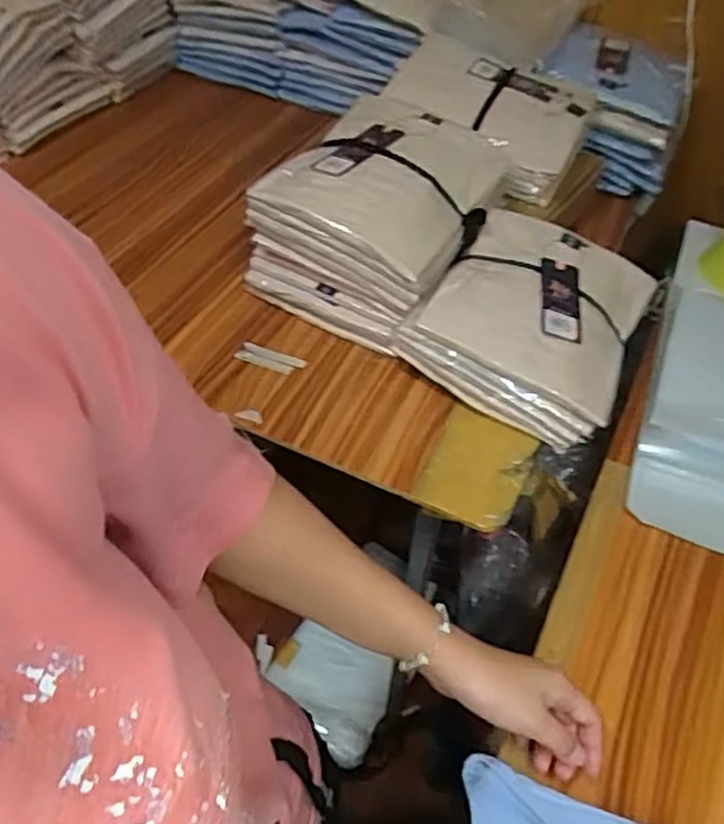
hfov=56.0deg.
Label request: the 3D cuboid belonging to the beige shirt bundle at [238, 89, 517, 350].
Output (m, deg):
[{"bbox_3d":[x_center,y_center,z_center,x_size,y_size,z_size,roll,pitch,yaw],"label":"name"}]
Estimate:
[{"bbox_3d":[0.030,-0.232,0.813,0.225,0.167,0.277,25,51,17],"label":"beige shirt bundle"}]

